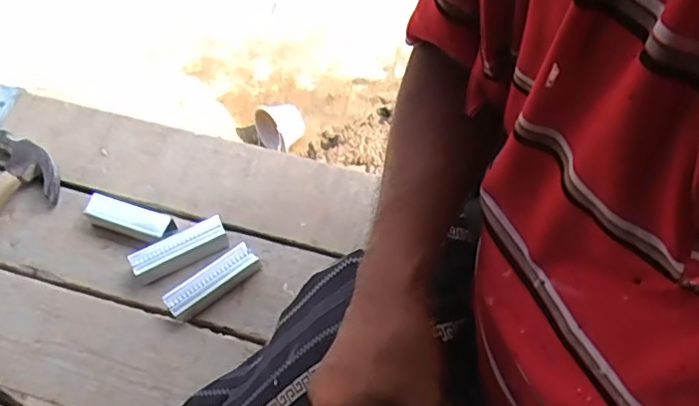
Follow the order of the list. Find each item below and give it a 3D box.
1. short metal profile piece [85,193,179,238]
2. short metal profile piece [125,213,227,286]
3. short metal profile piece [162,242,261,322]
[{"bbox_3d":[-0.256,0.016,0.670,0.097,0.031,0.028,14,63,10],"label":"short metal profile piece"},{"bbox_3d":[-0.192,0.053,0.647,0.107,0.031,0.031,-26,64,-11],"label":"short metal profile piece"},{"bbox_3d":[-0.148,0.086,0.622,0.104,0.024,0.031,-36,66,-16],"label":"short metal profile piece"}]

